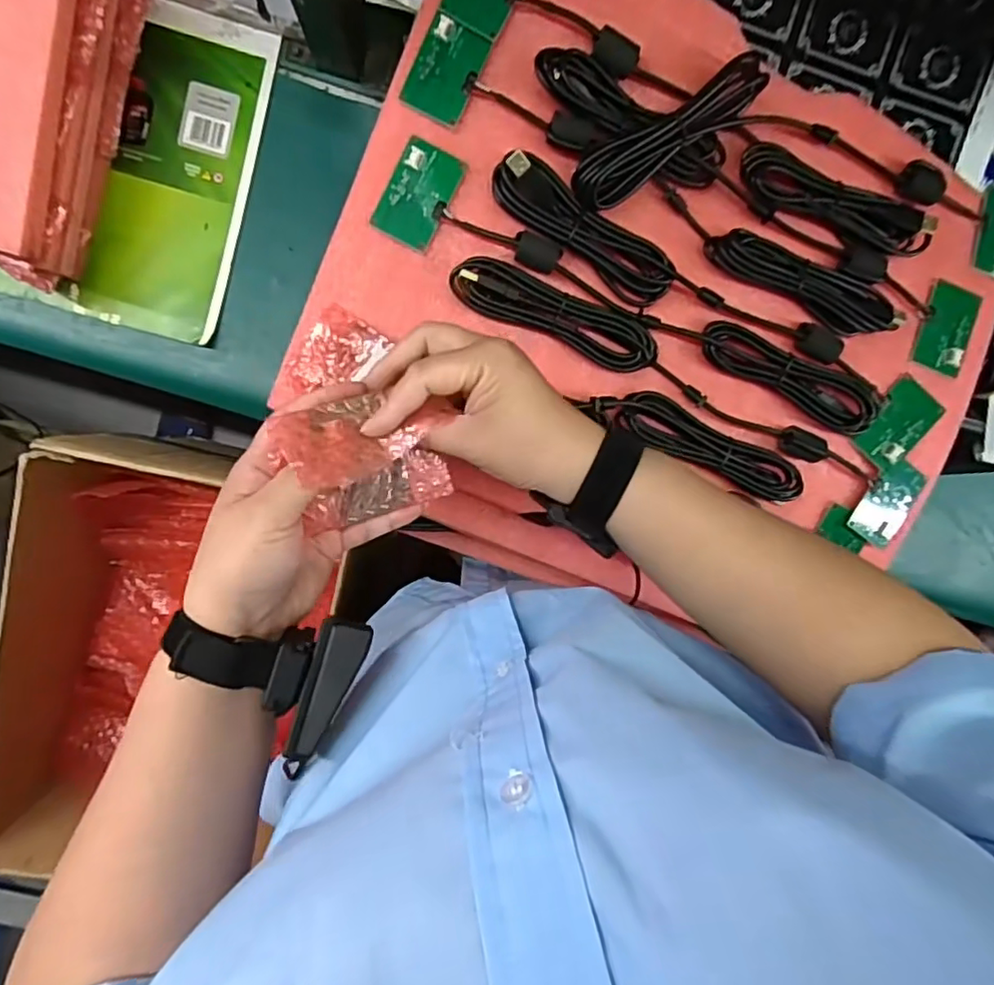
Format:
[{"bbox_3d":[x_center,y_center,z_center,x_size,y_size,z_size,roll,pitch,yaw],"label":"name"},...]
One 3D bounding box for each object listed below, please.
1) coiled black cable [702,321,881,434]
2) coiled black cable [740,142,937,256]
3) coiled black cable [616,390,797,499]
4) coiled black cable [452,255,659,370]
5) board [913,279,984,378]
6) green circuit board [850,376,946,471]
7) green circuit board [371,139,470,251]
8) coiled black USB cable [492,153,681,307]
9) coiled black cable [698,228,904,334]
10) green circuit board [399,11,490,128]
[{"bbox_3d":[0.224,-0.088,0.462,0.149,0.021,0.035,27,94,-6],"label":"coiled black cable"},{"bbox_3d":[0.255,-0.215,0.451,0.158,0.016,0.041,21,95,-6],"label":"coiled black cable"},{"bbox_3d":[0.165,-0.033,0.464,0.156,0.015,0.037,26,94,-6],"label":"coiled black cable"},{"bbox_3d":[0.044,-0.129,0.441,0.156,0.017,0.035,21,95,-6],"label":"coiled black cable"},{"bbox_3d":[0.365,-0.133,0.493,0.045,0.009,0.068,21,89,-5],"label":"board"},{"bbox_3d":[0.319,-0.055,0.483,0.040,0.010,0.067,42,94,2],"label":"green circuit board"},{"bbox_3d":[-0.057,-0.216,0.438,0.045,0.006,0.070,28,94,-6],"label":"green circuit board"},{"bbox_3d":[0.064,-0.187,0.429,0.145,0.017,0.041,33,93,-6],"label":"coiled black USB cable"},{"bbox_3d":[0.233,-0.157,0.456,0.159,0.017,0.036,19,95,-5],"label":"coiled black cable"},{"bbox_3d":[-0.036,-0.298,0.426,0.043,0.006,0.061,26,94,-6],"label":"green circuit board"}]

